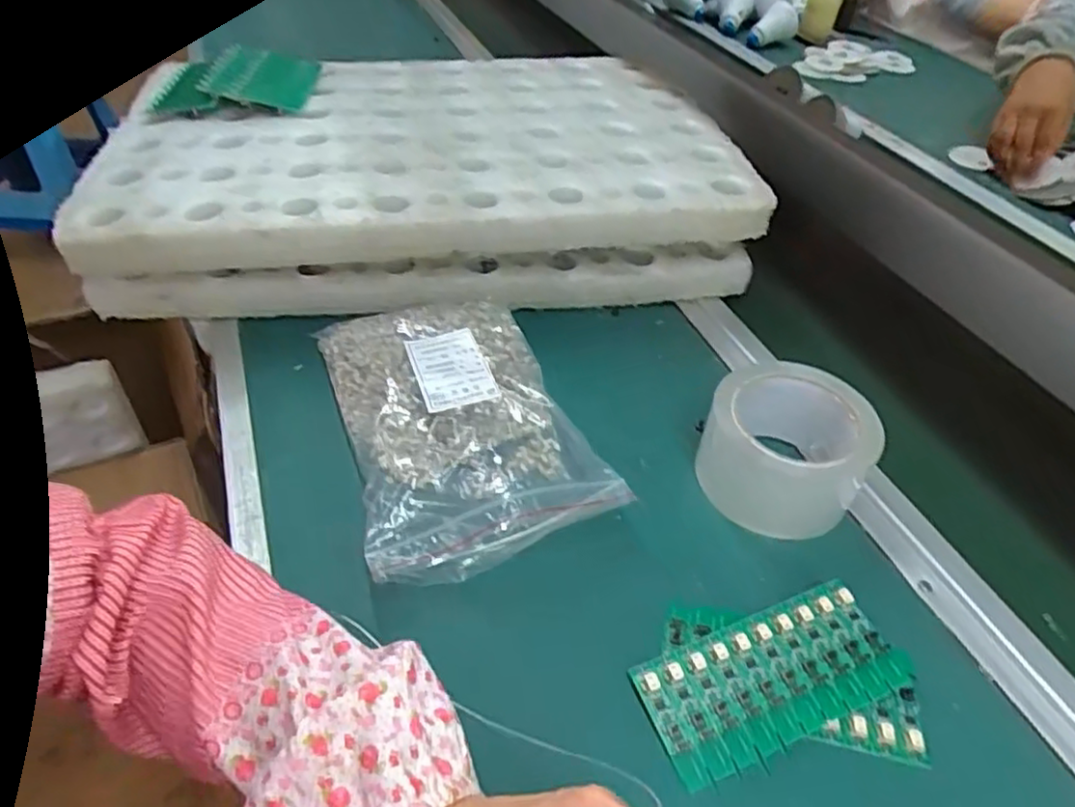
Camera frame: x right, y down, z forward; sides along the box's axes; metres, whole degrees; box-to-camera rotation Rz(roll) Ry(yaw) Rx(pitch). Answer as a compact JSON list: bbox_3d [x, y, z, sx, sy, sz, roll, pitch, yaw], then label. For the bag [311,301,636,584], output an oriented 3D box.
[{"bbox_3d":[-0.056,0.009,0.479,0.151,0.046,0.227,-12,47,-18],"label":"bag"}]

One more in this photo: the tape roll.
[{"bbox_3d":[0.159,0.033,0.450,0.098,0.070,0.099,3,44,-3],"label":"tape roll"}]

